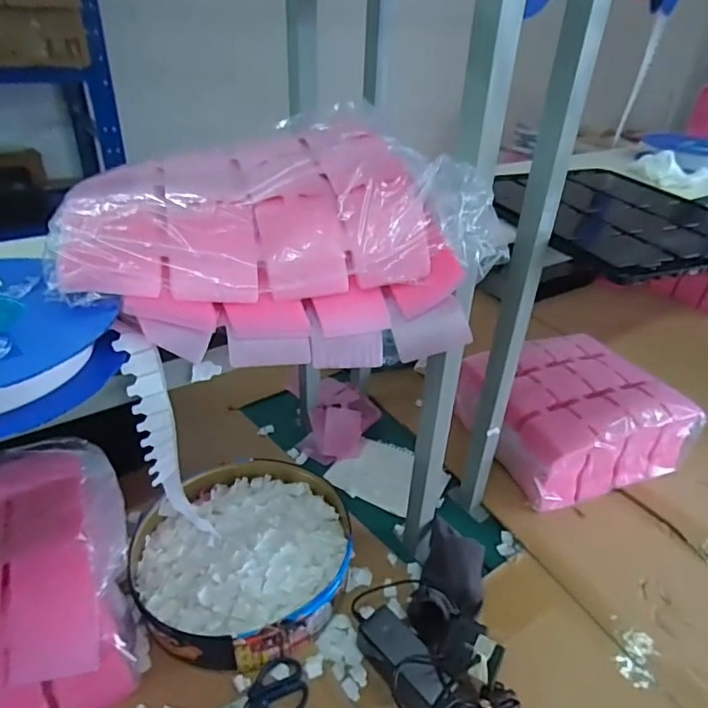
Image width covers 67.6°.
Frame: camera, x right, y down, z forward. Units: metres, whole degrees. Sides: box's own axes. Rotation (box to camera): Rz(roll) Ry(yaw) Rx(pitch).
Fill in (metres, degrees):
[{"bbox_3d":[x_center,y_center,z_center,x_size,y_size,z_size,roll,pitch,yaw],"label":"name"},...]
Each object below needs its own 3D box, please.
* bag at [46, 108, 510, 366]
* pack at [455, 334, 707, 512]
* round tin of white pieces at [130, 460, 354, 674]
[{"bbox_3d":[-0.078,-0.113,0.538,0.372,0.152,0.253,-6,35,-15],"label":"bag"},{"bbox_3d":[0.399,0.113,1.003,0.339,0.153,0.284,-9,35,-19],"label":"pack"},{"bbox_3d":[-0.151,0.288,0.763,0.299,0.069,0.282,3,33,-2],"label":"round tin of white pieces"}]

